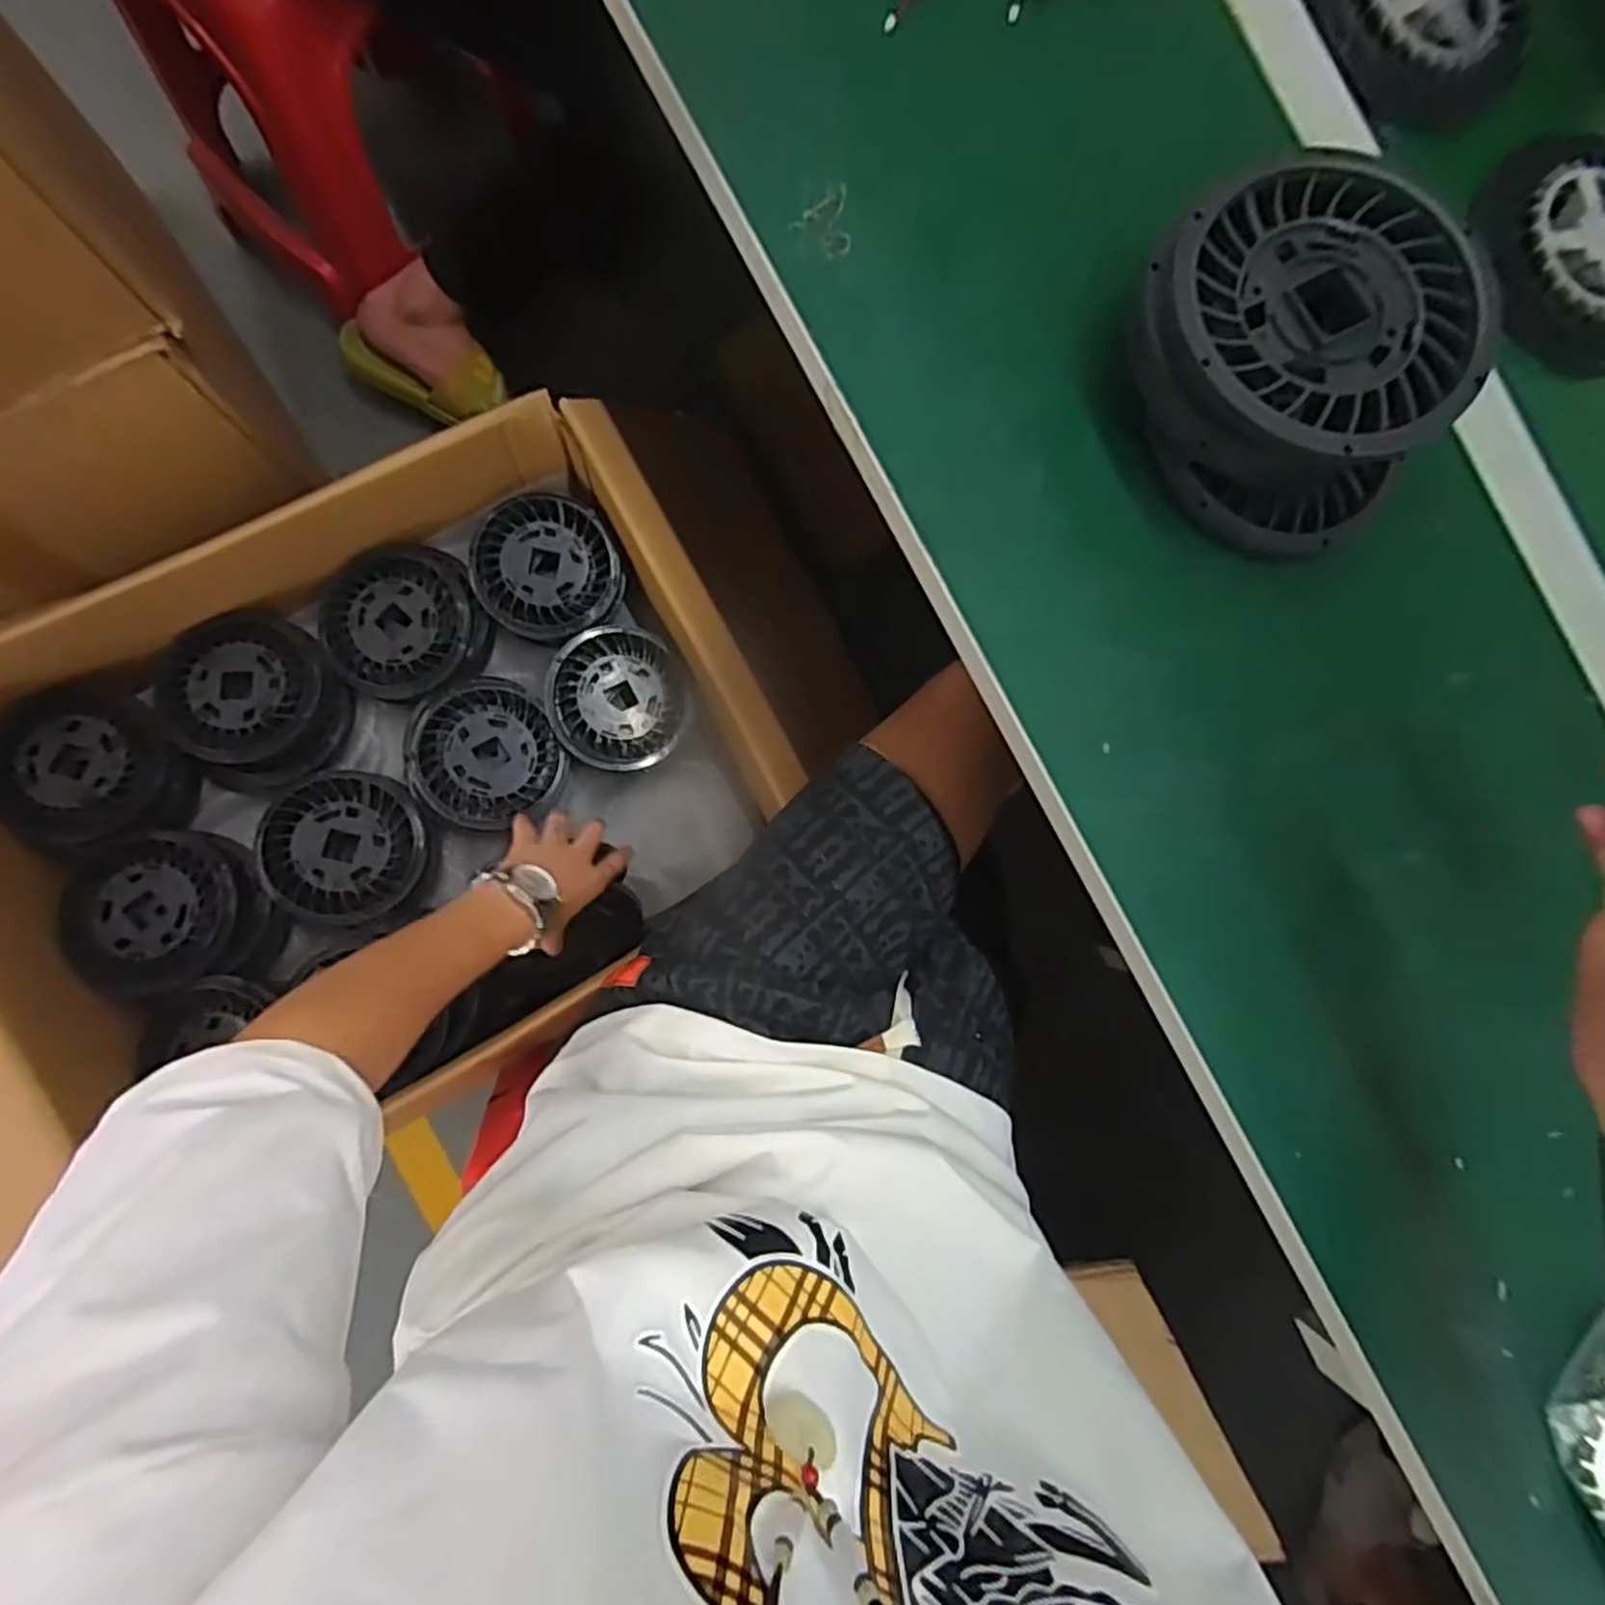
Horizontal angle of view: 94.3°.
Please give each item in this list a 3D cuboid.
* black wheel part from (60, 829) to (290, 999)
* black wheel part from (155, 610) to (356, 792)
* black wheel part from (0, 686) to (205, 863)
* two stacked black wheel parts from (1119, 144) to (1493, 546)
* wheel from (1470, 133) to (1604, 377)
[{"bbox_3d":[-0.539,0.095,0.642,0.156,0.058,0.138,0,85,-8],"label":"black wheel part"},{"bbox_3d":[-0.491,-0.091,0.674,0.150,0.057,0.155,5,85,-8],"label":"black wheel part"},{"bbox_3d":[-0.608,-0.023,0.640,0.127,0.050,0.135,1,85,-8],"label":"black wheel part"},{"bbox_3d":[0.218,-0.192,0.333,0.140,0.068,0.152,-29,90,-9],"label":"two stacked black wheel parts"},{"bbox_3d":[0.433,-0.311,0.419,0.113,0.029,0.109,1,85,-8],"label":"wheel"}]

